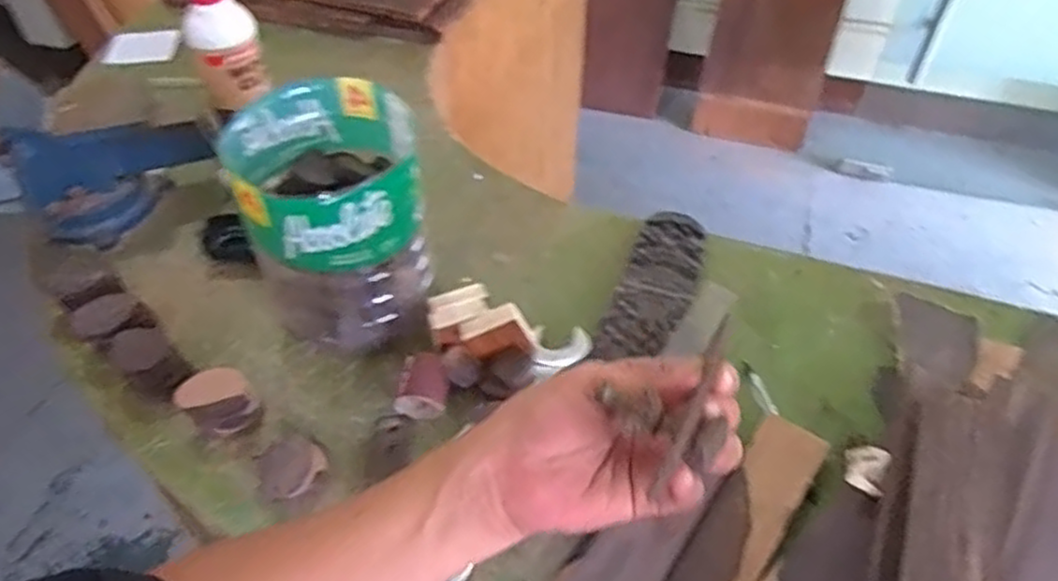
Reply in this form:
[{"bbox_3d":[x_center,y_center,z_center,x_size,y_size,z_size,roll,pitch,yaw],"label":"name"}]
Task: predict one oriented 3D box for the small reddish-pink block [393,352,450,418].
[{"bbox_3d":[-0.087,0.080,0.605,0.036,0.033,0.048,6,47,5],"label":"small reddish-pink block"}]

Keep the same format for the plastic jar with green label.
[{"bbox_3d":[-0.162,-0.051,0.622,0.135,0.190,0.159,-12,48,-11],"label":"plastic jar with green label"}]

